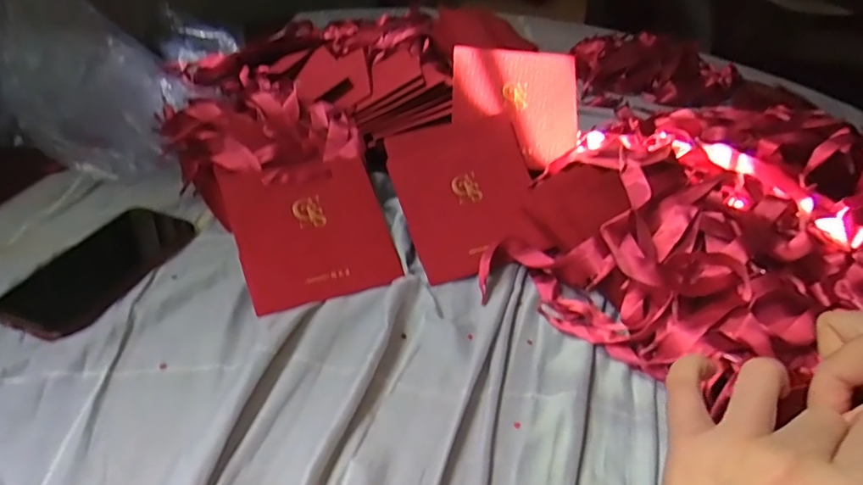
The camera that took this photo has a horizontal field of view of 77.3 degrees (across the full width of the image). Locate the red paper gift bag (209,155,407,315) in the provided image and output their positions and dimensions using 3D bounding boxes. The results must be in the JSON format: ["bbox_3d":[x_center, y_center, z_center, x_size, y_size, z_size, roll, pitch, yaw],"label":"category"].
[{"bbox_3d":[-0.111,-0.013,0.509,0.141,0.010,0.139,-11,71,-24],"label":"red paper gift bag"}]

